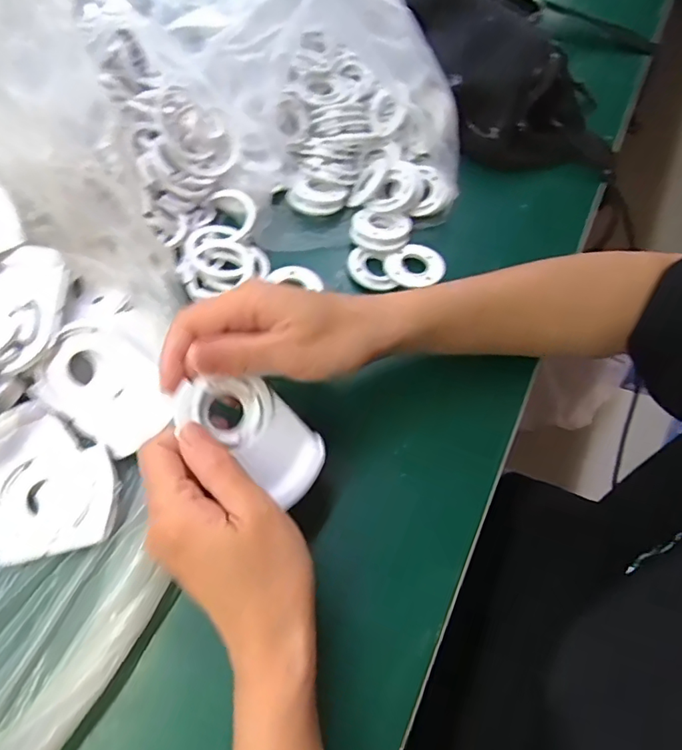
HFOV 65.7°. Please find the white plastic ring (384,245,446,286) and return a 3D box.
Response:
[{"bbox_3d":[0.058,-0.084,0.408,0.045,0.006,0.038,-8,64,-8],"label":"white plastic ring"}]

